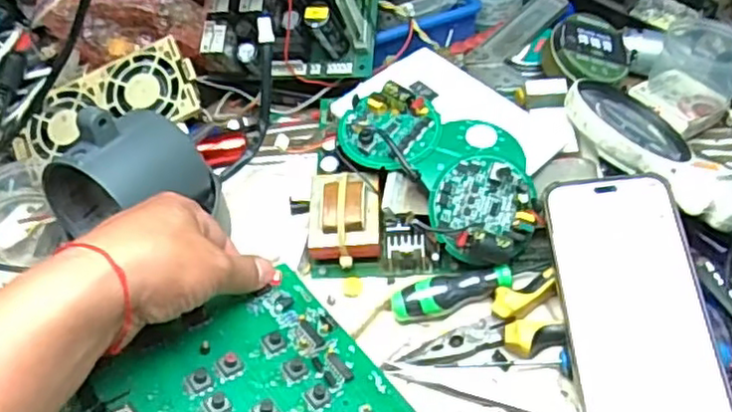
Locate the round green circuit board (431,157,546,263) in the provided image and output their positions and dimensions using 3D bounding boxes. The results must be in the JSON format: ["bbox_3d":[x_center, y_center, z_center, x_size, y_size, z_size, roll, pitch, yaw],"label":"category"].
[{"bbox_3d":[0.077,0.002,0.437,0.068,0.016,0.067,1,82,-4],"label":"round green circuit board"}]

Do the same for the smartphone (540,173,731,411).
[{"bbox_3d":[0.156,0.055,0.401,0.081,0.008,0.159,-6,63,4],"label":"smartphone"}]

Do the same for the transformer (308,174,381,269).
[{"bbox_3d":[-0.014,0.008,0.465,0.047,0.031,0.055,1,53,4],"label":"transformer"}]

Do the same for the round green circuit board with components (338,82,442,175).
[{"bbox_3d":[0.016,-0.056,0.474,0.067,0.020,0.057,22,57,18],"label":"round green circuit board with components"}]

